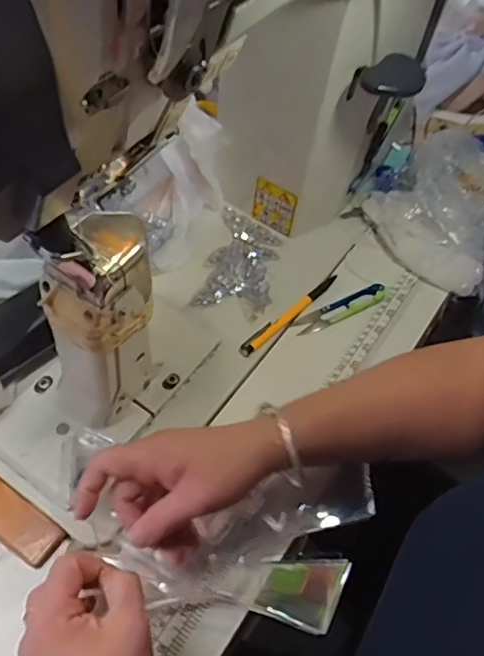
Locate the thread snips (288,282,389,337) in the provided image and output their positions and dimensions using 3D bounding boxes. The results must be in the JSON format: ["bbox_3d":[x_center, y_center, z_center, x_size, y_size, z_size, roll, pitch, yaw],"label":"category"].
[{"bbox_3d":[0.101,-0.019,0.591,0.103,0.014,0.025,-21,54,-16],"label":"thread snips"}]

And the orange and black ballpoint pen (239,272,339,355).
[{"bbox_3d":[0.049,-0.017,0.584,0.016,0.011,0.138,38,62,19],"label":"orange and black ballpoint pen"}]

